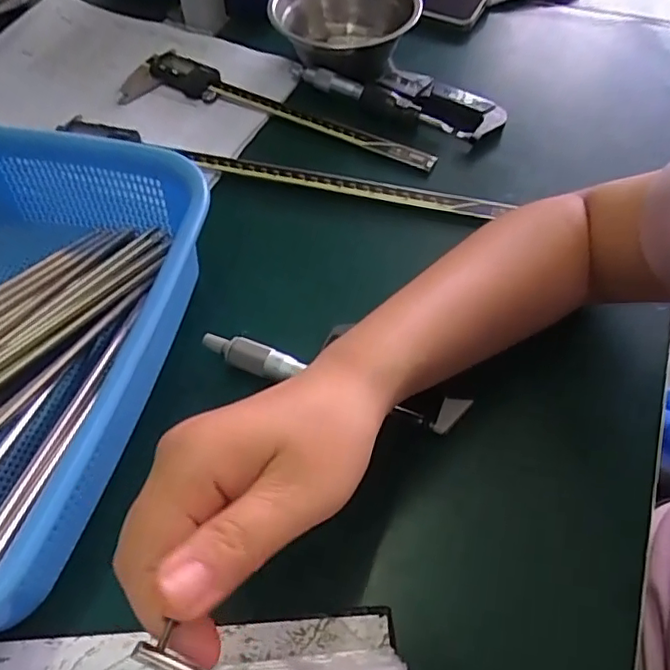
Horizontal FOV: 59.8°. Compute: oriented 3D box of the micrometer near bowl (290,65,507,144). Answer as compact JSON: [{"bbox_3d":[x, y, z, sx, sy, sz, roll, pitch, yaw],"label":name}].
[{"bbox_3d":[0.050,-0.202,0.496,0.183,0.028,0.053,18,57,13],"label":"micrometer near bowl"}]

